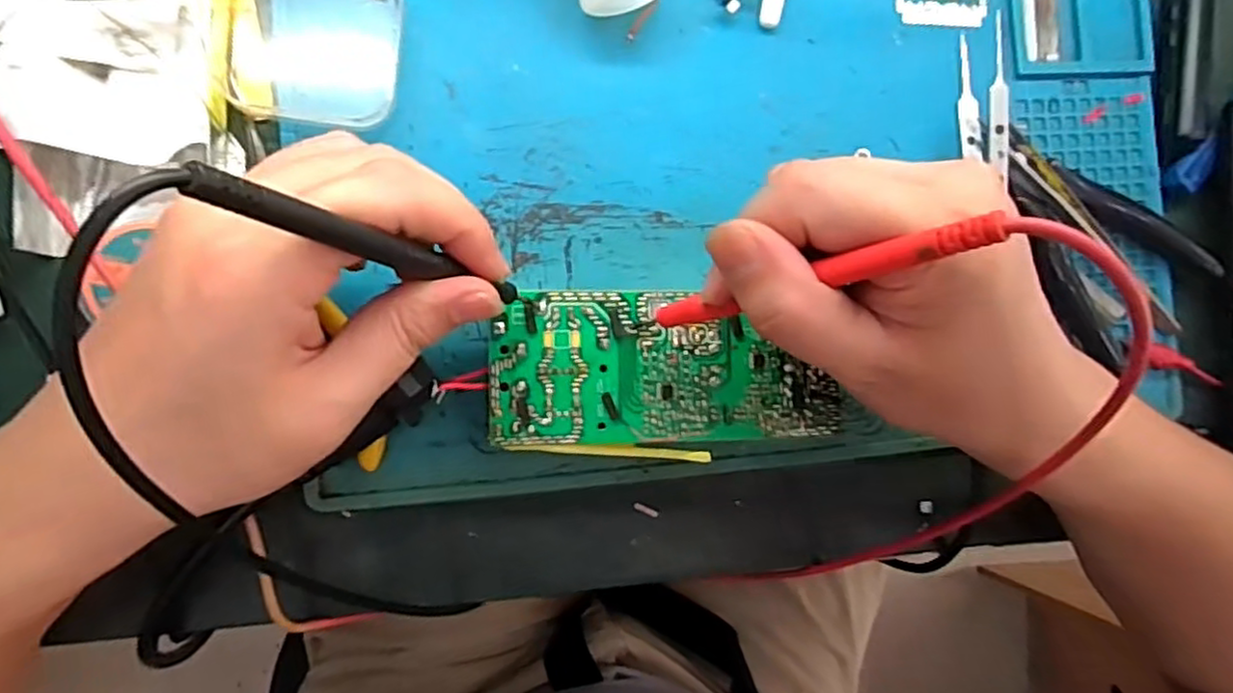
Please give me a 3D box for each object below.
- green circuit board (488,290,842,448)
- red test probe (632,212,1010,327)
[{"bbox_3d":[0.017,0.007,0.271,0.128,0.027,0.055,-1,90,-10],"label":"green circuit board"},{"bbox_3d":[0.046,-0.017,0.205,0.009,0.132,0.008,-21,94,-38],"label":"red test probe"}]

